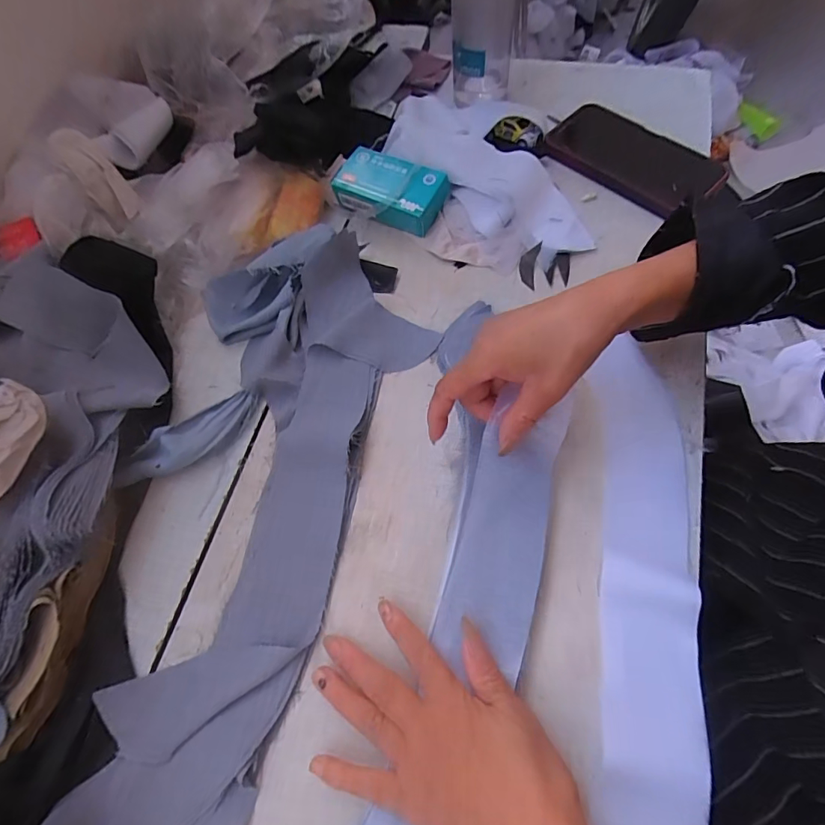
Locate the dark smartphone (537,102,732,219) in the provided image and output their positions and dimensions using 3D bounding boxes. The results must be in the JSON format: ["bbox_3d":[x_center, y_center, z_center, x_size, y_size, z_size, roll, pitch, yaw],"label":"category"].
[{"bbox_3d":[0.216,-0.254,0.460,0.165,0.011,0.086,40,77,23],"label":"dark smartphone"}]

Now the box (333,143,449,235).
[{"bbox_3d":[-0.022,-0.218,0.457,0.102,0.033,0.056,24,71,16],"label":"box"}]

